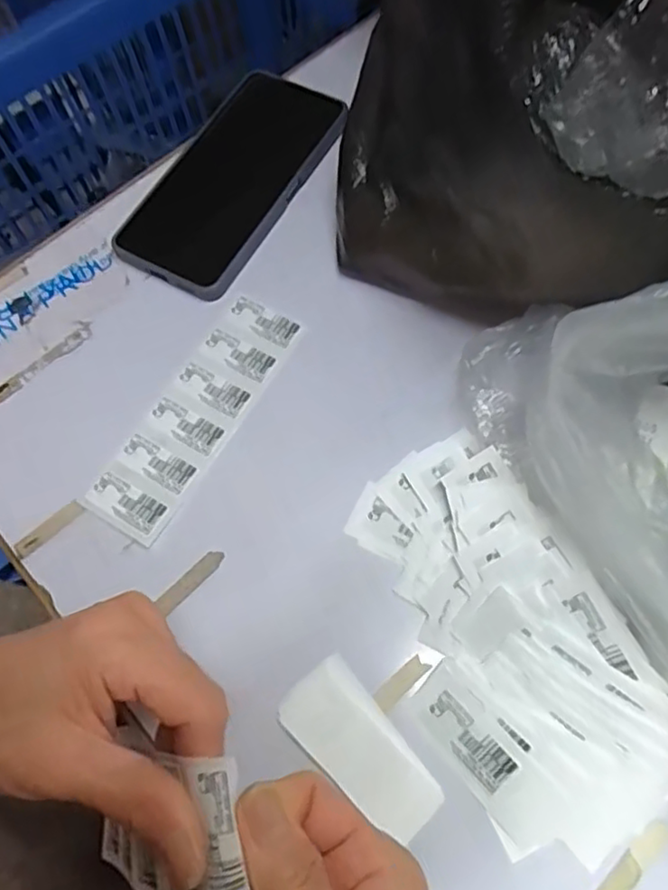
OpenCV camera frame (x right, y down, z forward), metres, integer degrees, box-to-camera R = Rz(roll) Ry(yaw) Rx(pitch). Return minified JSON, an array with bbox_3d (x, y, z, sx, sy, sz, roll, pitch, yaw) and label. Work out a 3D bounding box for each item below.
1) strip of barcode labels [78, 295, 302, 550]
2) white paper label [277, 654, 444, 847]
[{"bbox_3d":[-0.076,-0.018,0.355,0.047,0.005,0.148,28,72,13],"label":"strip of barcode labels"},{"bbox_3d":[0.011,0.137,0.286,0.038,0.008,0.079,-37,72,-12],"label":"white paper label"}]

